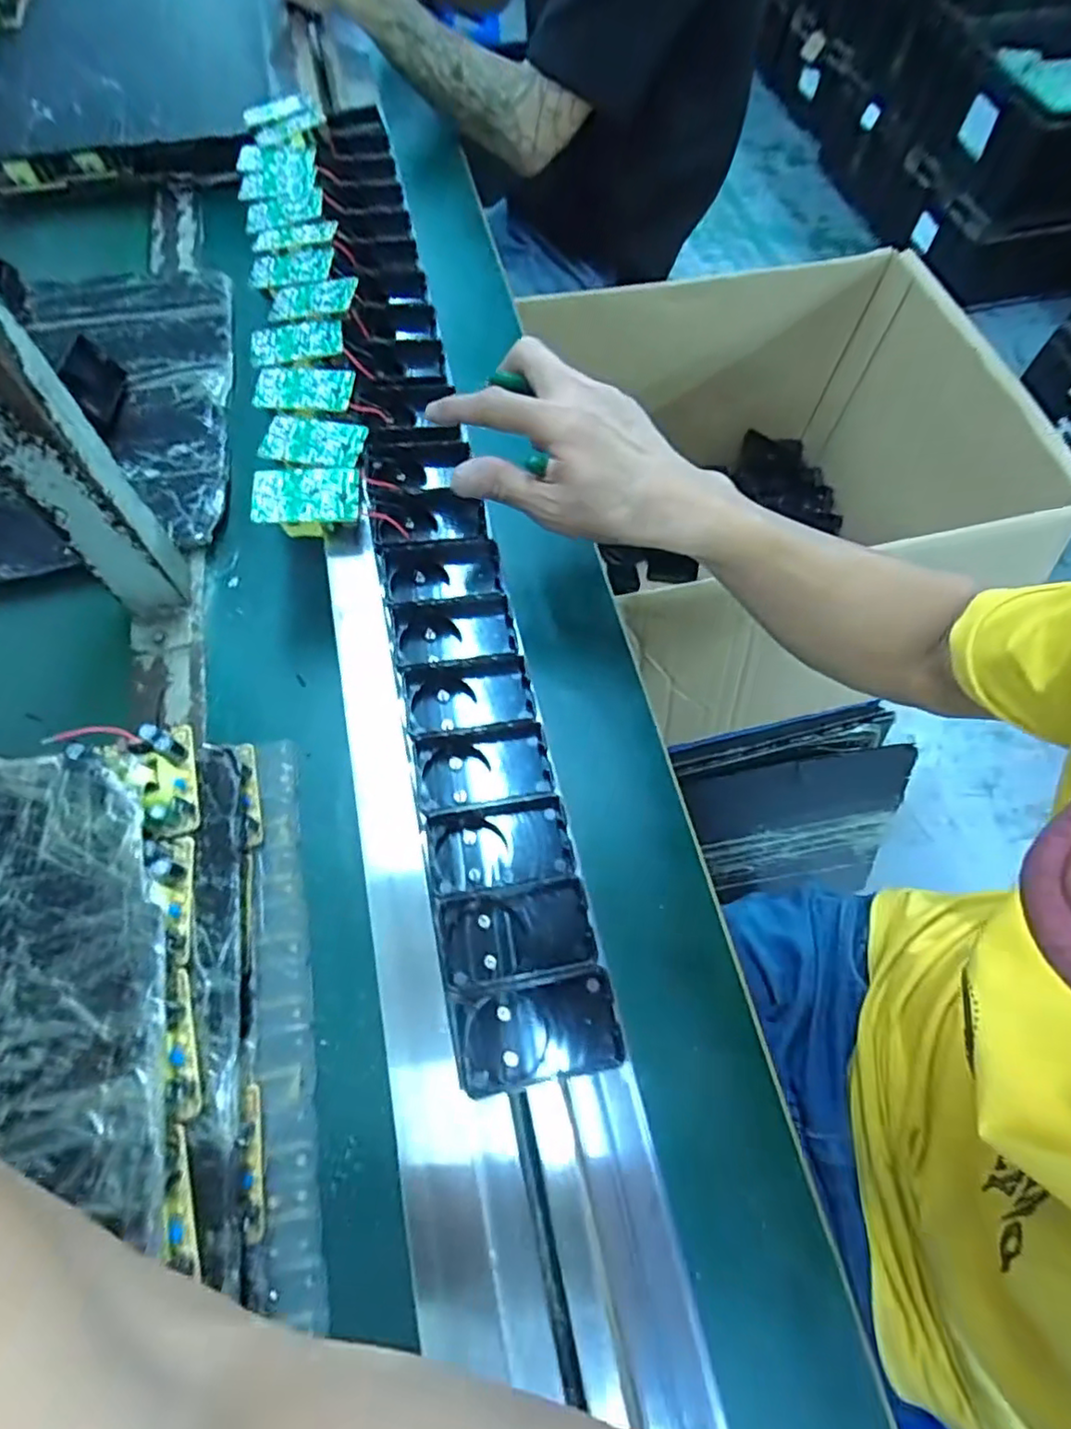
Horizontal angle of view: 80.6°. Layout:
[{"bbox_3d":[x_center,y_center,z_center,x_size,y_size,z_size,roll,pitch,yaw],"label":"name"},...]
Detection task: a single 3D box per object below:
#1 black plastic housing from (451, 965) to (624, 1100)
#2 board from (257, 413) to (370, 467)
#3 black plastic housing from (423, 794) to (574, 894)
[{"bbox_3d":[0.000,0.146,0.294,0.074,0.014,0.041,-9,66,-6],"label":"black plastic housing"},{"bbox_3d":[-0.143,-0.177,0.409,0.065,0.004,0.040,11,66,7],"label":"board"},{"bbox_3d":[-0.019,0.067,0.324,0.070,0.015,0.041,-5,66,-4],"label":"black plastic housing"}]

